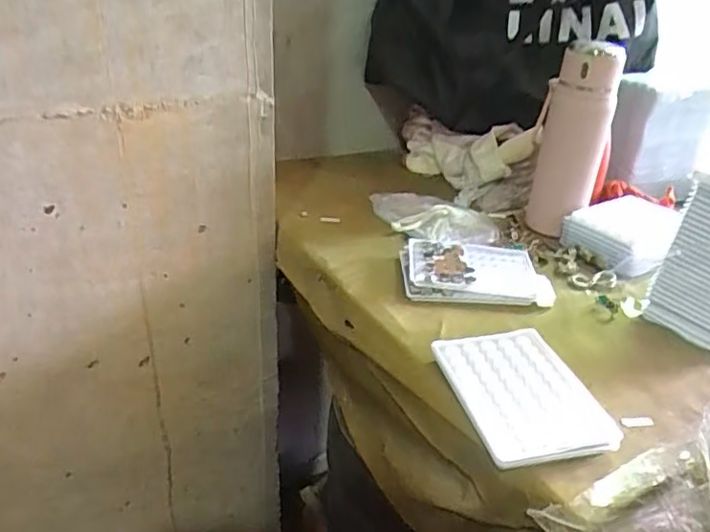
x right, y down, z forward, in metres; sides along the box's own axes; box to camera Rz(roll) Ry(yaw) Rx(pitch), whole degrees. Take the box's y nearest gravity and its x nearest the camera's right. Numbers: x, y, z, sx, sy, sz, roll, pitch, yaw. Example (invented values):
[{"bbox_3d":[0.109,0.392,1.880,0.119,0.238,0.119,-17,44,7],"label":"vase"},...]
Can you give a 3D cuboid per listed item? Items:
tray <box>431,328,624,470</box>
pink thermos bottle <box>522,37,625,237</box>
[{"bbox_3d":[0.127,0.095,0.468,0.094,0.013,0.129,-8,30,-11],"label":"tray"},{"bbox_3d":[0.258,-0.147,0.732,0.080,0.212,0.062,12,30,15],"label":"pink thermos bottle"}]

